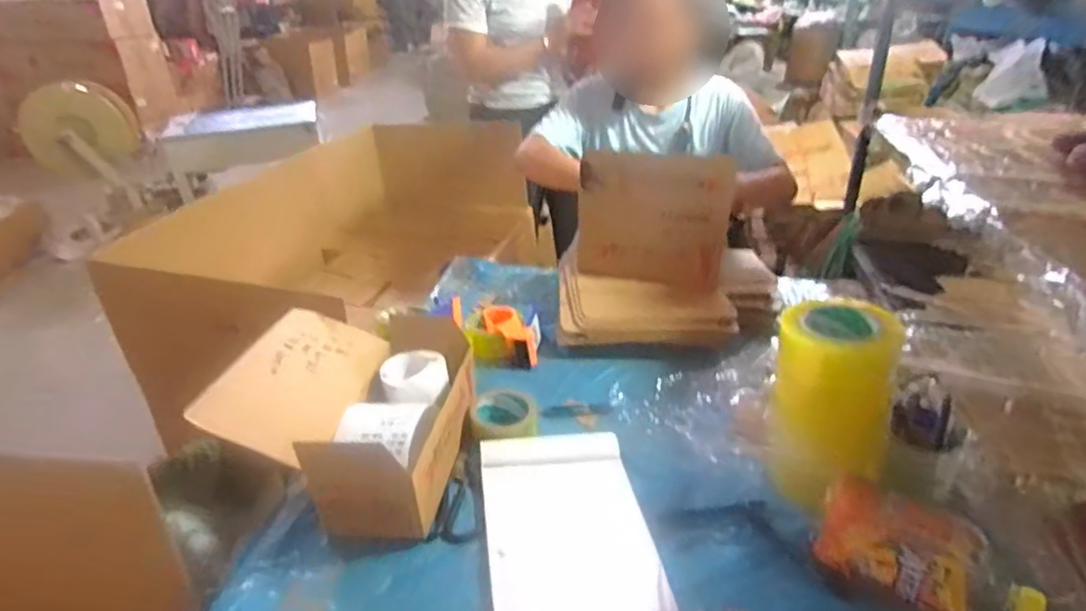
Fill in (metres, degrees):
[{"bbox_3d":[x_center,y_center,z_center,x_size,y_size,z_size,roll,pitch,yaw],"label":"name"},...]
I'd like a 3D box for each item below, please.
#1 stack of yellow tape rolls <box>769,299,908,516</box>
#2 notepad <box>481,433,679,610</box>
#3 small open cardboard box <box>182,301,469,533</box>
[{"bbox_3d":[0.343,0.117,0.726,0.133,0.206,0.144,10,31,20],"label":"stack of yellow tape rolls"},{"bbox_3d":[0.028,0.263,0.725,0.183,0.018,0.280,-3,35,-9],"label":"notepad"},{"bbox_3d":[-0.249,0.132,0.798,0.267,0.137,0.282,4,30,10],"label":"small open cardboard box"}]

